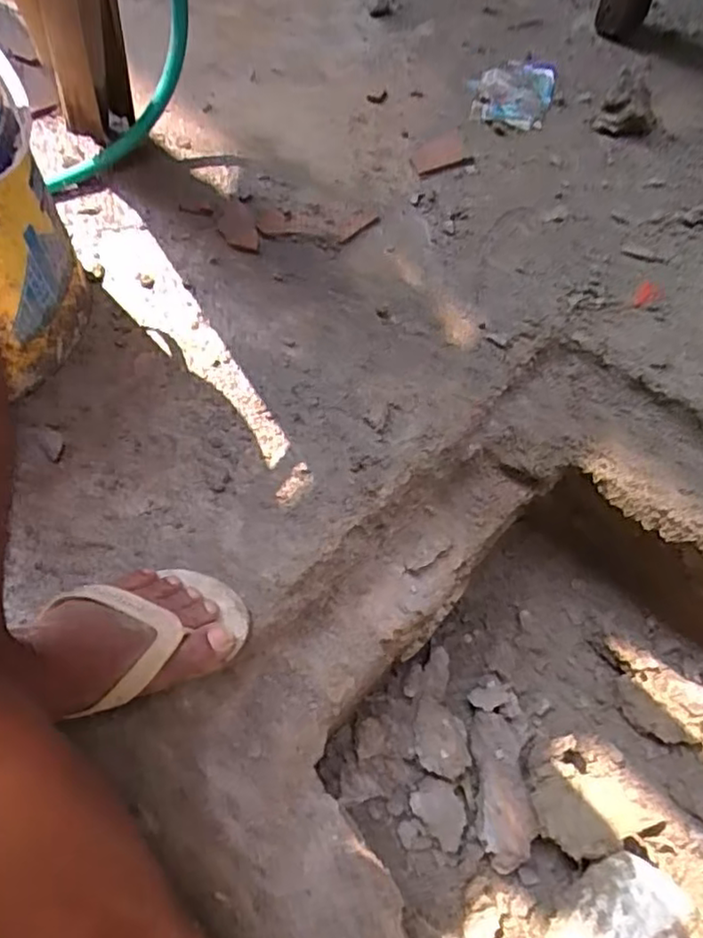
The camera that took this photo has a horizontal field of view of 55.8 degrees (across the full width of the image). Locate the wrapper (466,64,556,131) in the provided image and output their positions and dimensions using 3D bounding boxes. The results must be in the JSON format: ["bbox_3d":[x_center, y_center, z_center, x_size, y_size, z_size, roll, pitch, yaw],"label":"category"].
[{"bbox_3d":[0.205,-0.485,0.859,0.104,0.013,0.127,12,64,8],"label":"wrapper"}]

